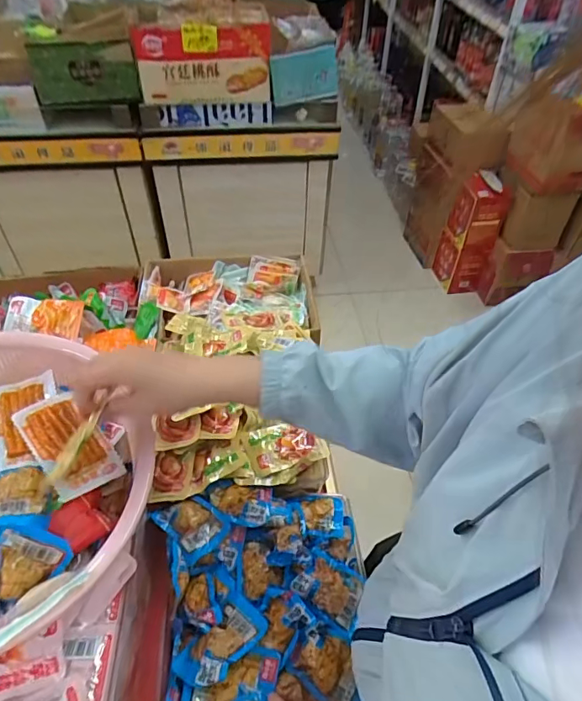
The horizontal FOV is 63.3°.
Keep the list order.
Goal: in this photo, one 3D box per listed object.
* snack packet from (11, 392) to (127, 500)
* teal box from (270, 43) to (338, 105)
[{"bbox_3d":[-0.238,0.098,0.507,0.068,0.015,0.115,-28,71,-36],"label":"snack packet"},{"bbox_3d":[0.050,-0.926,1.597,0.262,0.153,0.069,-17,45,-13],"label":"teal box"}]

